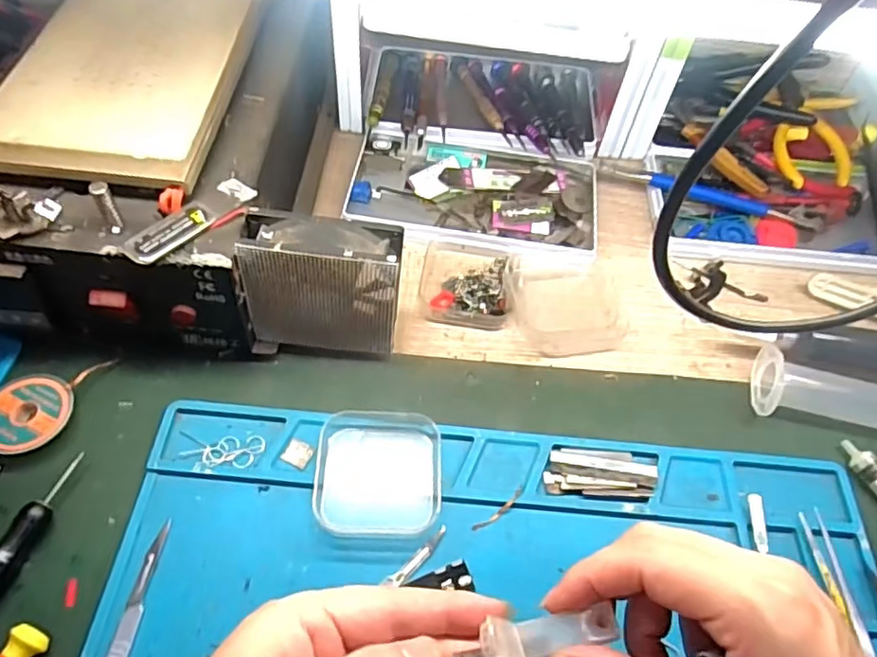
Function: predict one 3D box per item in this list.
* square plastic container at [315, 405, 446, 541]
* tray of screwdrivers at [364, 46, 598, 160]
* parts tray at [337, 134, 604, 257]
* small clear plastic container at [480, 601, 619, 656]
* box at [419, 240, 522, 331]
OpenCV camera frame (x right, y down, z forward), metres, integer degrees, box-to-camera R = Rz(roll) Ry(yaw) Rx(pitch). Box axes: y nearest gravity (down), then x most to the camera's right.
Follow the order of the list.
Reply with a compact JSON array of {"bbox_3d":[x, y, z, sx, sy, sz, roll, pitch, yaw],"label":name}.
[{"bbox_3d":[-0.031,0.075,0.322,0.063,0.016,0.062,2,55,-3],"label":"square plastic container"},{"bbox_3d":[0.037,-0.181,0.497,0.179,0.020,0.122,5,55,-1],"label":"tray of screwdrivers"},{"bbox_3d":[0.026,-0.097,0.445,0.175,0.016,0.101,7,55,0],"label":"parts tray"},{"bbox_3d":[0.042,0.115,0.232,0.054,0.006,0.014,-4,56,-14],"label":"small clear plastic container"},{"bbox_3d":[0.021,-0.032,0.401,0.061,0.015,0.059,7,55,0],"label":"box"}]

